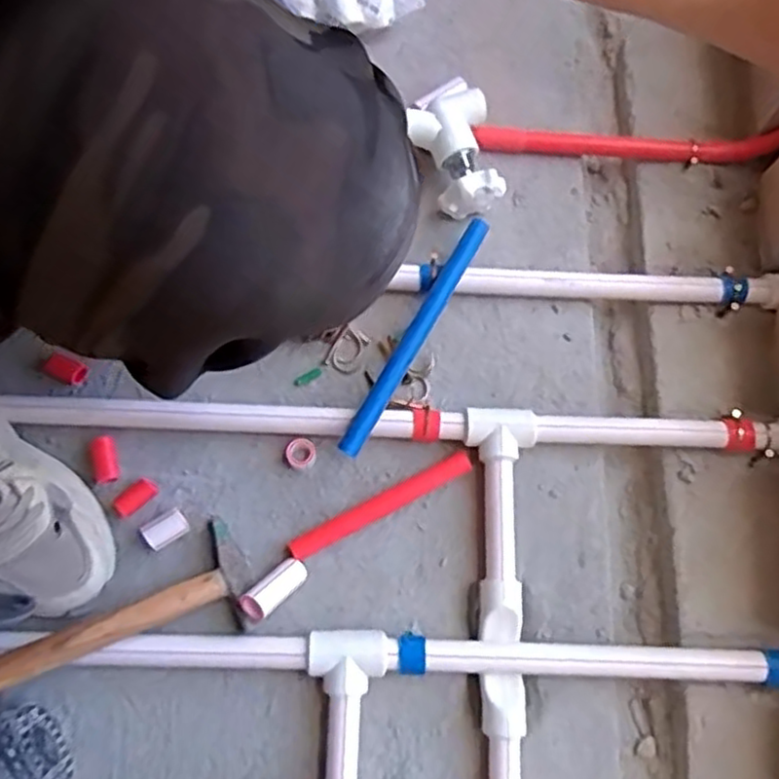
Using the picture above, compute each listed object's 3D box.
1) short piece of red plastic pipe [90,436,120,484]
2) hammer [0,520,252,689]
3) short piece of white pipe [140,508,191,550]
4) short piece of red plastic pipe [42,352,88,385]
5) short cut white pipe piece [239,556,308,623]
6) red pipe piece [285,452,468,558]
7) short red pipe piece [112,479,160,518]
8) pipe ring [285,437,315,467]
[{"bbox_3d":[-0.263,0.064,0.642,0.024,0.016,0.040,-12,74,-5],"label":"short piece of red plastic pipe"},{"bbox_3d":[-0.268,0.207,0.566,0.309,0.034,0.082,-20,74,-24],"label":"hammer"},{"bbox_3d":[-0.202,0.126,0.631,0.036,0.024,0.025,-38,78,-11],"label":"short piece of white pipe"},{"bbox_3d":[-0.309,-0.018,0.667,0.036,0.022,0.023,24,74,6],"label":"short piece of red plastic pipe"},{"bbox_3d":[-0.099,0.174,0.609,0.026,0.030,0.062,46,53,11],"label":"short cut white pipe piece"},{"bbox_3d":[-0.008,0.107,0.651,0.182,0.017,0.020,-27,76,-9],"label":"red pipe piece"},{"bbox_3d":[-0.231,0.099,0.635,0.039,0.022,0.021,-42,79,-12],"label":"short red pipe piece"},{"bbox_3d":[-0.083,0.059,0.655,0.027,0.016,0.027,0,73,-1],"label":"pipe ring"}]

